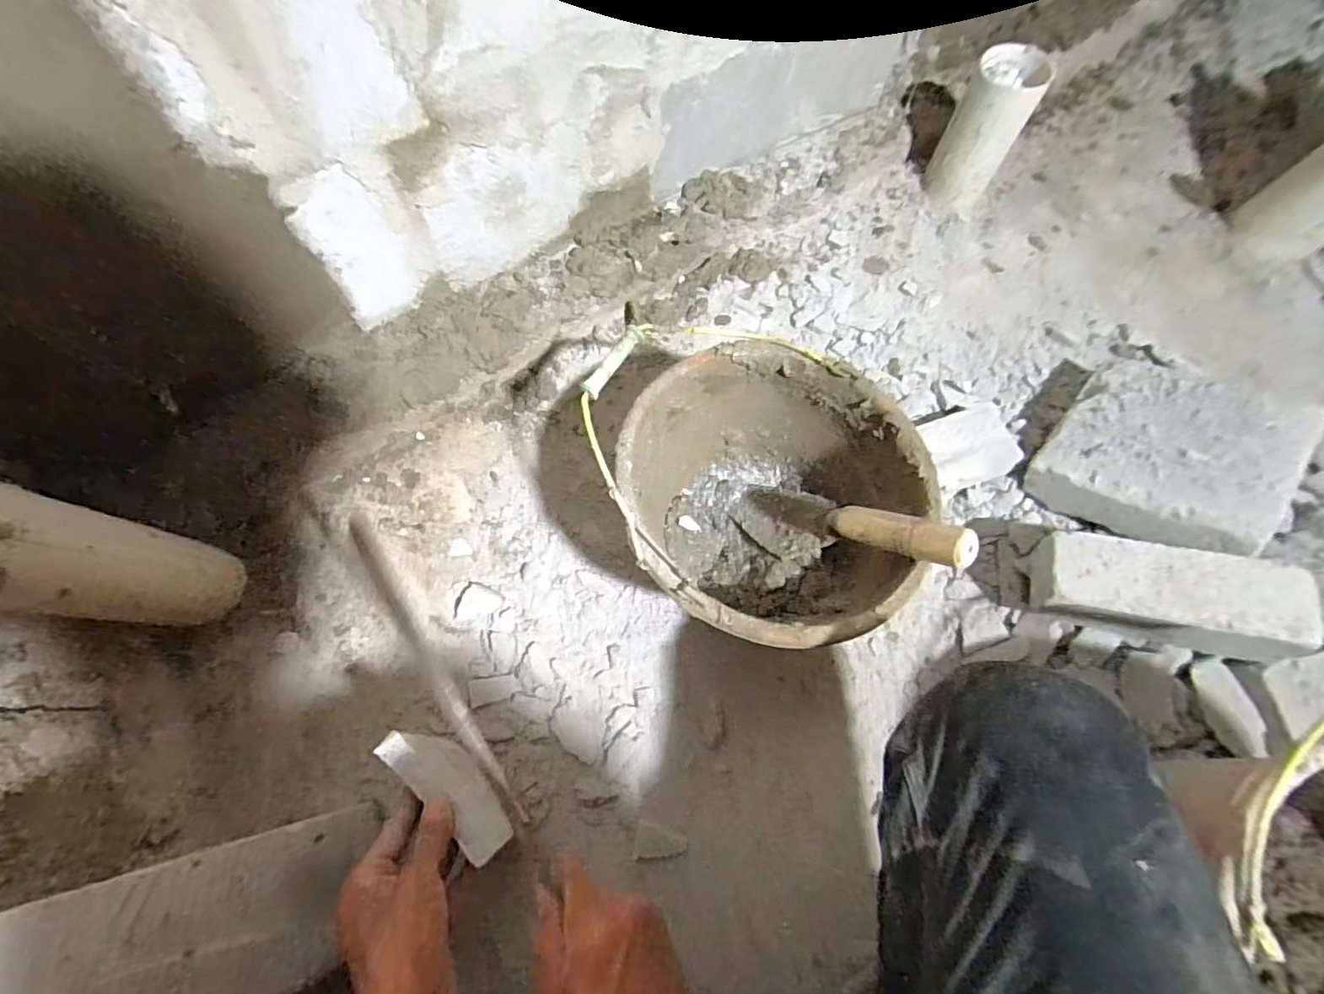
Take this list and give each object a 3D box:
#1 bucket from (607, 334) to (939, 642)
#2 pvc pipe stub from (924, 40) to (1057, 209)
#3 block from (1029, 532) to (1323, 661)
[{"bbox_3d":[0.094,0.020,0.572,0.253,0.201,0.262,1,69,-2],"label":"bucket"},{"bbox_3d":[0.441,-0.501,0.793,0.092,0.183,0.089,30,71,9],"label":"pvc pipe stub"},{"bbox_3d":[0.471,0.093,0.538,0.207,0.076,0.077,10,68,19],"label":"block"}]

